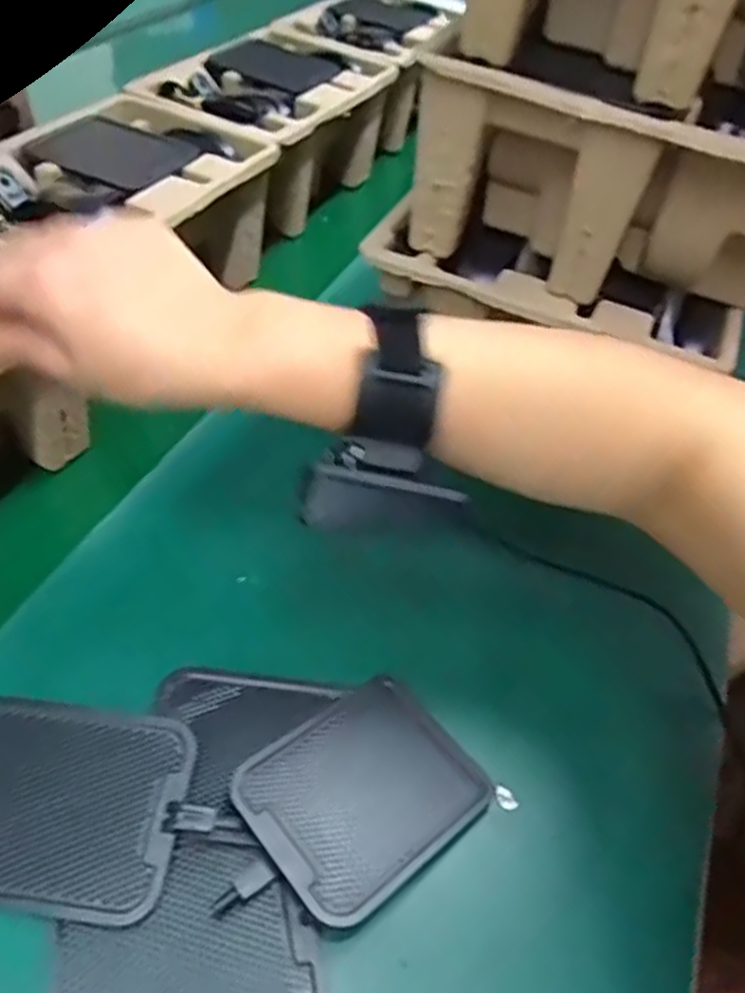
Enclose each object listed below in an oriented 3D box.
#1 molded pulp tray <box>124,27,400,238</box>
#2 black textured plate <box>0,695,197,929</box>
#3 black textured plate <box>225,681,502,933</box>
[{"bbox_3d":[-0.090,-0.334,0.692,0.152,0.109,0.230,21,49,14],"label":"molded pulp tray"},{"bbox_3d":[-0.129,0.128,0.311,0.098,0.007,0.079,10,55,4],"label":"black textured plate"},{"bbox_3d":[-0.003,0.130,0.334,0.102,0.008,0.078,-23,57,-39],"label":"black textured plate"}]

